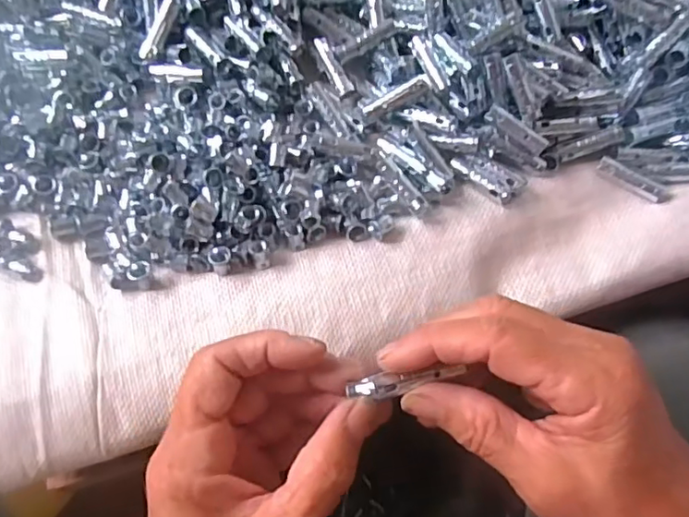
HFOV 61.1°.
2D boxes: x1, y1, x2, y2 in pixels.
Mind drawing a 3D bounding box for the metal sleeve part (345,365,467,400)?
[{"bbox_3d":[0.026,0.049,0.236,0.045,0.005,0.010,-9,65,2],"label":"metal sleeve part"}]

